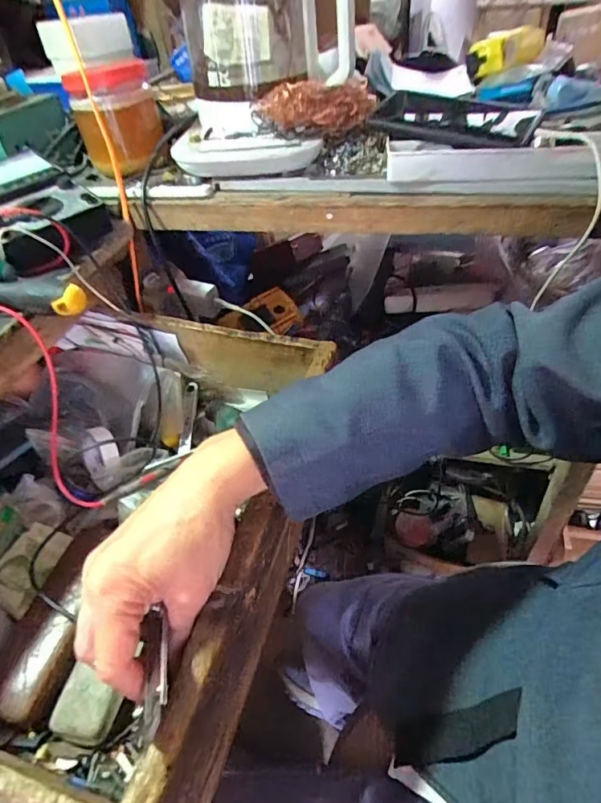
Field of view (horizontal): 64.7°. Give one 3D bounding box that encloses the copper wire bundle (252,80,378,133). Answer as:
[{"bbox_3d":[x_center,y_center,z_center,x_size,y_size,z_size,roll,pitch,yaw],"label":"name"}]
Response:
[{"bbox_3d":[0.020,-0.312,0.499,0.130,0.045,0.038,-15,45,-9],"label":"copper wire bundle"}]

